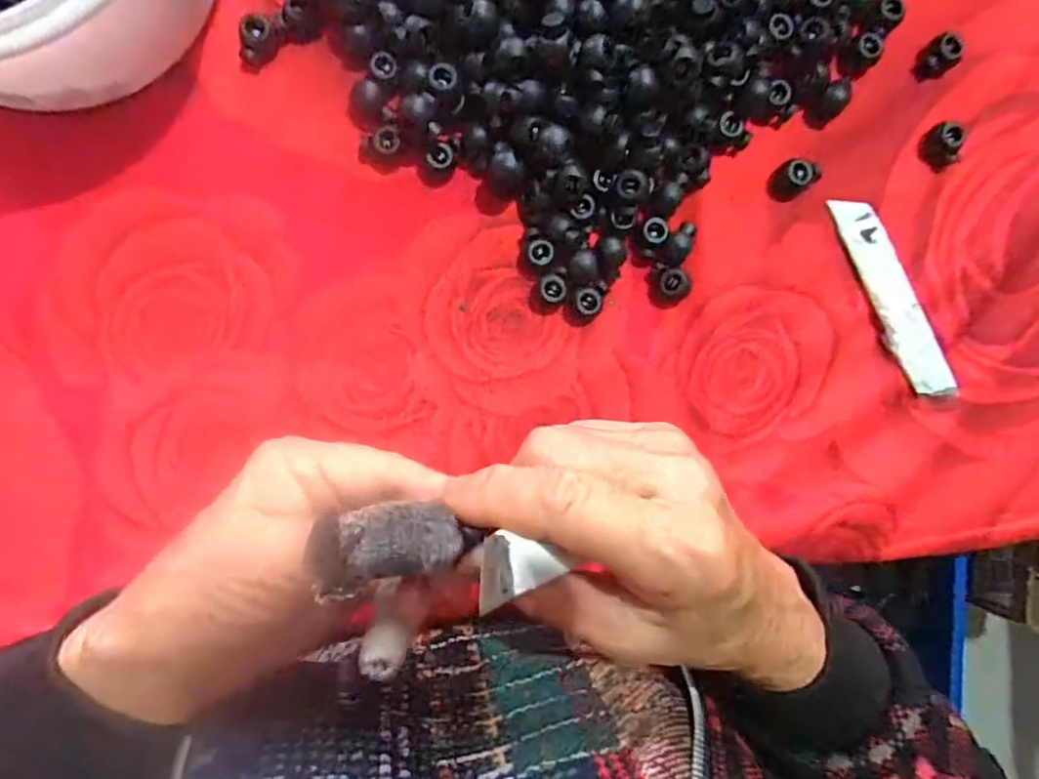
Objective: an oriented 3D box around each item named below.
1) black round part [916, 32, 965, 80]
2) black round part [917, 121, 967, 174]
[{"bbox_3d":[0.194,-0.154,0.277,0.021,0.007,0.015,-38,95,-2],"label":"black round part"},{"bbox_3d":[0.198,-0.114,0.280,0.016,0.010,0.020,-33,95,-2],"label":"black round part"}]

